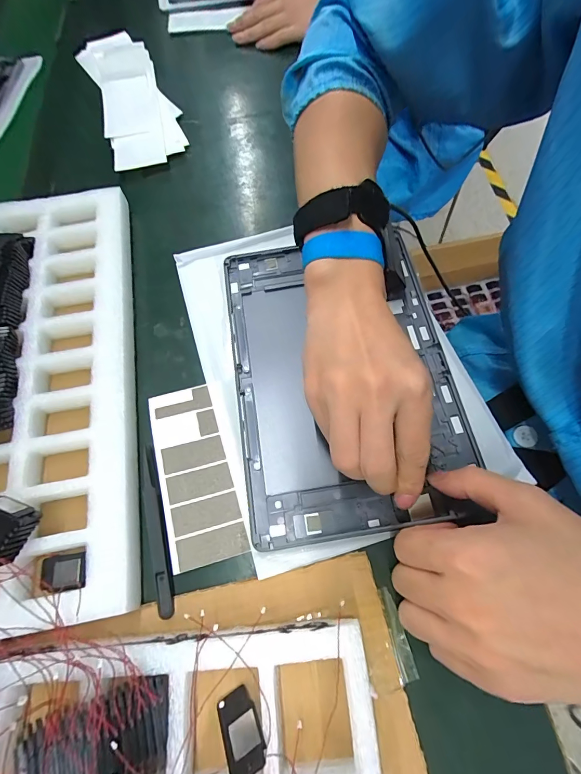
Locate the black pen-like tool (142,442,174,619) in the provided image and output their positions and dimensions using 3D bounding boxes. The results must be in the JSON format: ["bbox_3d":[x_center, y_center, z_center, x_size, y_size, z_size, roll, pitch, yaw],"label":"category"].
[{"bbox_3d":[-0.093,0.094,0.251,0.011,0.004,0.112,-16,66,-4],"label":"black pen-like tool"}]

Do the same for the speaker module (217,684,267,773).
[{"bbox_3d":[-0.026,0.180,0.193,0.020,0.005,0.039,-35,25,-12],"label":"speaker module"}]

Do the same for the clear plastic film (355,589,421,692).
[{"bbox_3d":[0.057,0.153,0.225,0.028,0.004,0.050,-9,64,-11],"label":"clear plastic film"}]

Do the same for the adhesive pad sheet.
[{"bbox_3d":[-0.072,0.060,0.268,0.049,0.006,0.128,-18,67,-5],"label":"adhesive pad sheet"}]

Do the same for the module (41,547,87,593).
[{"bbox_3d":[-0.150,0.122,0.242,0.030,0.005,0.024,-14,66,-3],"label":"module"}]

